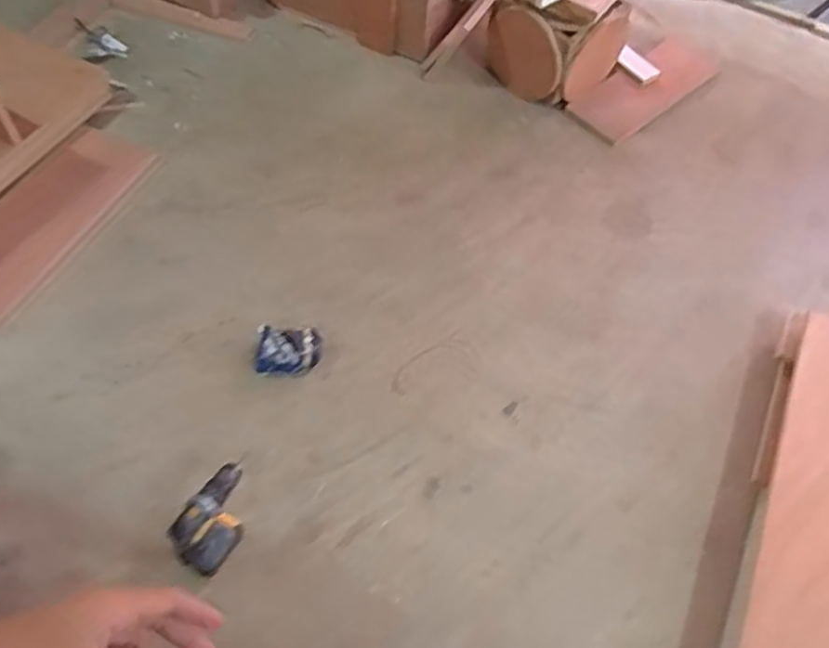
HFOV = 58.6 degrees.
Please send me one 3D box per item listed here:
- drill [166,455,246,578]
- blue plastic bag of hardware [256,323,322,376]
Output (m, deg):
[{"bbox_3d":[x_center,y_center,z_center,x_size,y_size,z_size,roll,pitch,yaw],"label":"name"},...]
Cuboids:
[{"bbox_3d":[-0.359,0.367,1.375,0.064,0.229,0.179,36,61,18],"label":"drill"},{"bbox_3d":[-0.277,0.059,1.639,0.140,0.033,0.112,0,57,-4],"label":"blue plastic bag of hardware"}]

